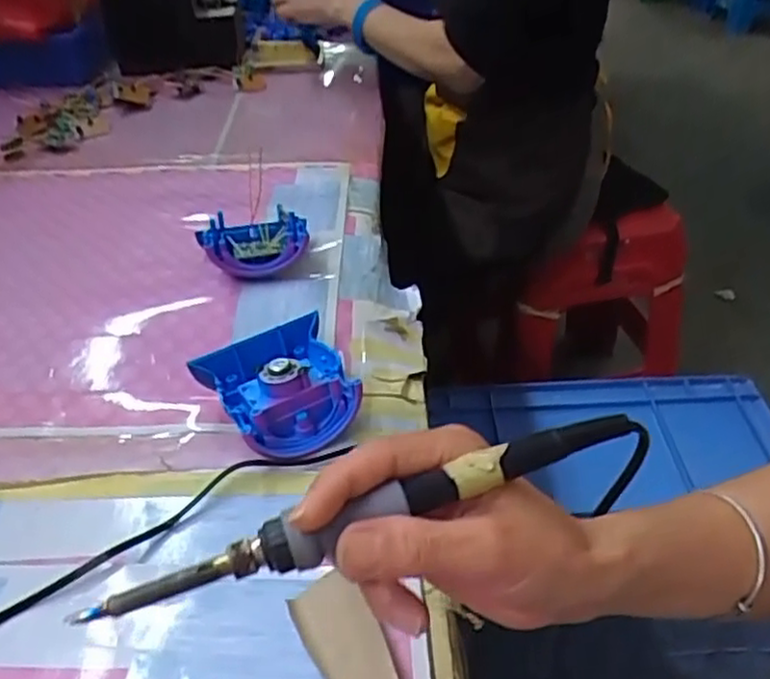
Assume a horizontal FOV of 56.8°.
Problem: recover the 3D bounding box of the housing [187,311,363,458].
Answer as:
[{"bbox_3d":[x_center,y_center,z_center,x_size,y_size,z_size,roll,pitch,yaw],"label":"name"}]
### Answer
[{"bbox_3d":[-0.066,0.033,0.470,0.084,0.044,0.084,-24,42,-27],"label":"housing"}]

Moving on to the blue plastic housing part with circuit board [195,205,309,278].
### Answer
[{"bbox_3d":[-0.108,-0.075,0.586,0.090,0.038,0.068,-9,37,-9],"label":"blue plastic housing part with circuit board"}]

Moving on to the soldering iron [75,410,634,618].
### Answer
[{"bbox_3d":[-0.003,0.063,0.261,0.211,0.015,0.015,-17,39,-12],"label":"soldering iron"}]

